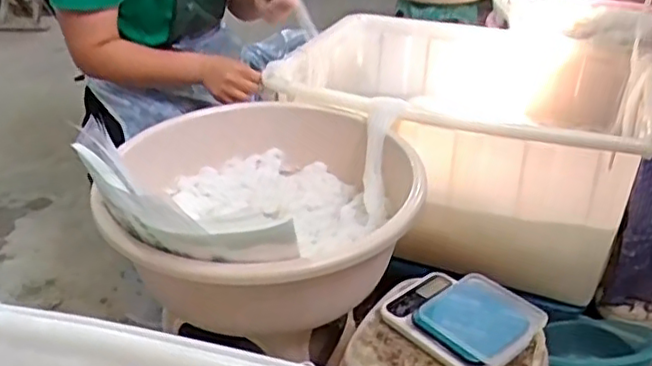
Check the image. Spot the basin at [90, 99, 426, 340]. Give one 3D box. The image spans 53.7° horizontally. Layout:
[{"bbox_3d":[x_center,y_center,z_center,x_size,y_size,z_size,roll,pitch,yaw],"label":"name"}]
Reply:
[{"bbox_3d":[-0.072,0.019,0.921,0.392,0.196,0.429,-1,31,0],"label":"basin"}]

